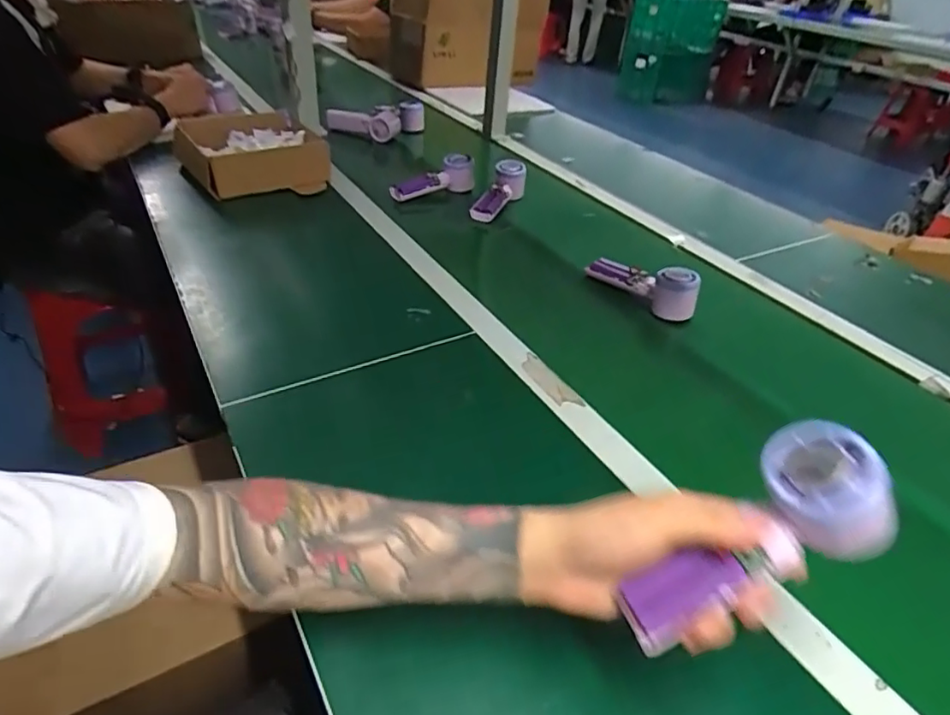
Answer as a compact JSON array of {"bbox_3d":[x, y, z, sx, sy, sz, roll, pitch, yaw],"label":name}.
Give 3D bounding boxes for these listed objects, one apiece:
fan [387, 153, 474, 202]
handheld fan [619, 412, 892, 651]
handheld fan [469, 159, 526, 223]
[{"bbox_3d":[-0.078,-0.332,1.039,0.164,0.062,0.042,-13,41,-22],"label":"fan"},{"bbox_3d":[0.158,0.108,0.327,0.163,0.049,0.060,-38,42,8],"label":"handheld fan"},{"bbox_3d":[0.042,-0.294,1.023,0.050,0.062,0.170,21,55,20],"label":"handheld fan"}]

